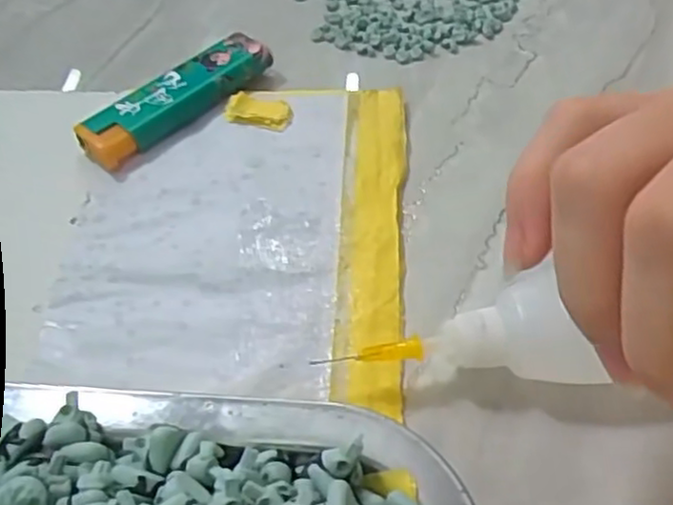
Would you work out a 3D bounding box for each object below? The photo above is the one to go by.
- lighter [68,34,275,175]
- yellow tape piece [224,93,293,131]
[{"bbox_3d":[-0.060,-0.058,0.268,0.022,0.011,0.077,37,62,24],"label":"lighter"},{"bbox_3d":[-0.029,-0.053,0.266,0.025,0.005,0.013,9,55,7],"label":"yellow tape piece"}]

